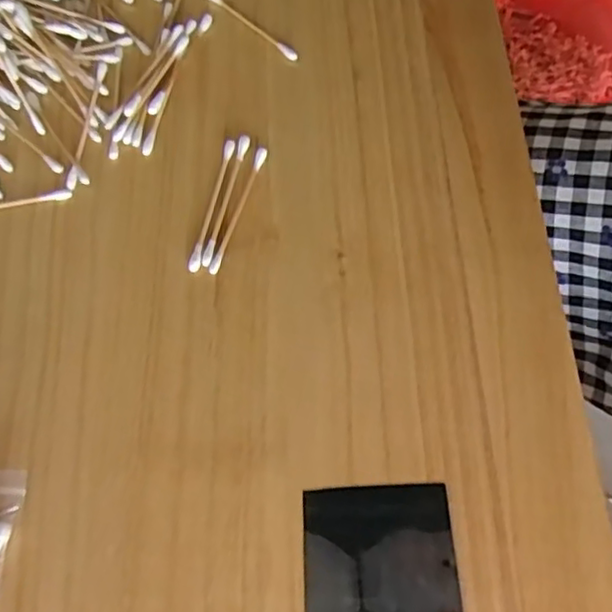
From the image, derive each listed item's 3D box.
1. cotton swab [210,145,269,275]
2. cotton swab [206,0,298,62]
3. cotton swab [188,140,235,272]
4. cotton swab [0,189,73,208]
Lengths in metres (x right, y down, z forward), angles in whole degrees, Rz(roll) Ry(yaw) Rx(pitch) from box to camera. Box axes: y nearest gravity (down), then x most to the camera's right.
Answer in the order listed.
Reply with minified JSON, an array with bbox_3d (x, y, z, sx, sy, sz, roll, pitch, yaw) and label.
[{"bbox_3d":[-0.033,-0.048,0.316,0.005,0.004,0.072,18,70,7],"label":"cotton swab"},{"bbox_3d":[-0.032,-0.158,0.359,0.072,0.004,0.008,42,75,15],"label":"cotton swab"},{"bbox_3d":[-0.046,-0.050,0.316,0.006,0.004,0.073,12,70,5],"label":"cotton swab"},{"bbox_3d":[-0.153,-0.051,0.319,0.071,0.004,0.006,-10,69,-3],"label":"cotton swab"}]

